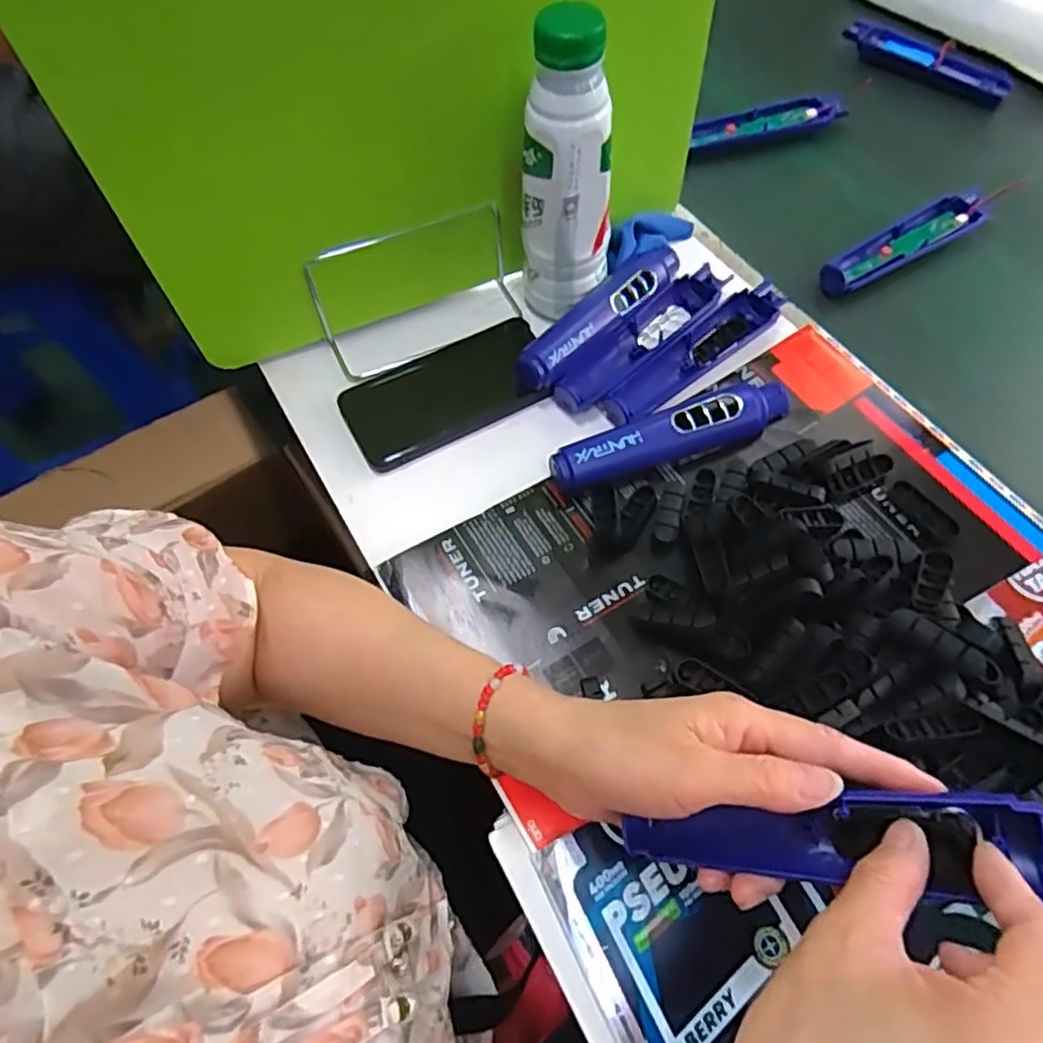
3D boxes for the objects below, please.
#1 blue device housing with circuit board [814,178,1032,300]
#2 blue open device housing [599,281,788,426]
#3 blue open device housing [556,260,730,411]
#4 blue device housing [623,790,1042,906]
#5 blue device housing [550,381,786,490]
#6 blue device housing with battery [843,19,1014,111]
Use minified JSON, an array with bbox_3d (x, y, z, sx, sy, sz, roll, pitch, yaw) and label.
[{"bbox_3d":[0.324,-0.235,0.558,0.178,0.022,0.040,-31,65,-13],"label":"blue device housing with circuit board"},{"bbox_3d":[0.130,-0.123,0.499,0.165,0.020,0.035,-37,66,-16],"label":"blue open device housing"},{"bbox_3d":[0.091,-0.137,0.510,0.162,0.019,0.040,-42,68,-18],"label":"blue open device housing"},{"bbox_3d":[0.127,0.129,0.268,0.172,0.019,0.034,-12,57,24],"label":"blue device housing"},{"bbox_3d":[0.107,-0.061,0.462,0.175,0.027,0.031,-21,63,-8],"label":"blue device housing"},{"bbox_3d":[0.415,-0.469,0.691,0.039,0.025,0.167,-38,67,-16],"label":"blue device housing with battery"}]

